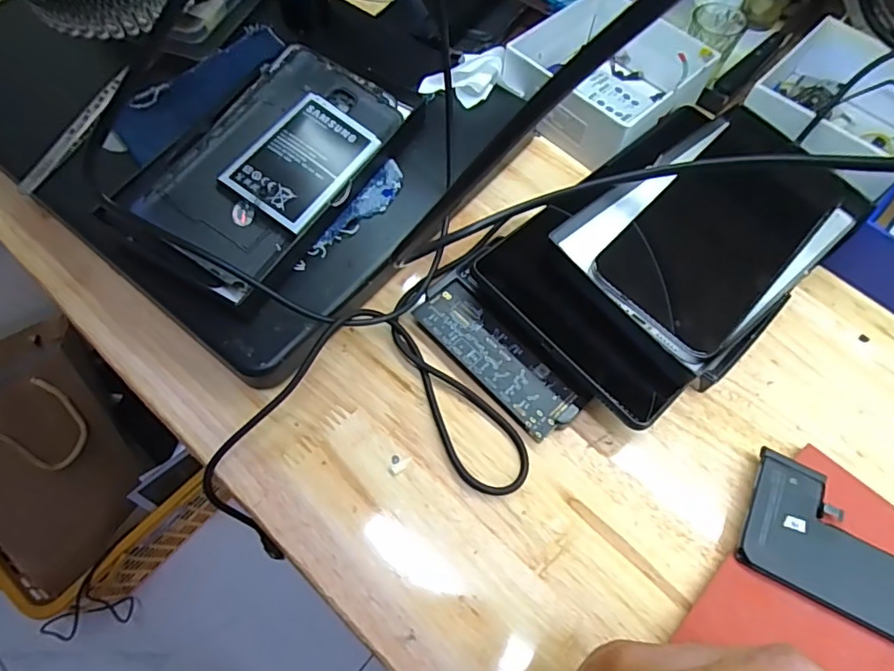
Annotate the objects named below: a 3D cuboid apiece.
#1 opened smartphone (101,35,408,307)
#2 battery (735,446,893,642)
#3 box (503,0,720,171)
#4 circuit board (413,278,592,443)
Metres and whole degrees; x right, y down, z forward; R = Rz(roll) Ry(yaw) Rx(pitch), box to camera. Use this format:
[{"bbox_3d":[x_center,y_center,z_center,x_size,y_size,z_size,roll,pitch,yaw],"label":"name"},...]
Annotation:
[{"bbox_3d":[-0.099,-0.098,0.299,0.087,0.011,0.155,32,67,1],"label":"opened smartphone"},{"bbox_3d":[0.178,0.095,0.249,0.076,0.005,0.057,26,68,10],"label":"battery"},{"bbox_3d":[0.113,-0.180,0.369,0.125,0.040,0.111,-39,70,-19],"label":"box"},{"bbox_3d":[0.028,0.012,0.292,0.036,0.009,0.099,-39,70,-18],"label":"circuit board"}]

